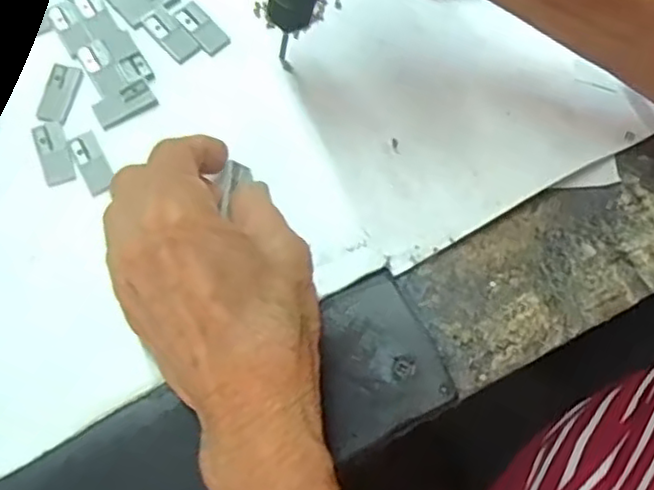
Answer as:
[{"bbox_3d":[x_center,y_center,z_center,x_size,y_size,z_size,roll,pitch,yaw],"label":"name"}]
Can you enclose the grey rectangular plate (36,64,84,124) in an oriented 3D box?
[{"bbox_3d":[-0.122,-0.070,0.306,0.014,0.004,0.029,11,71,2],"label":"grey rectangular plate"}]

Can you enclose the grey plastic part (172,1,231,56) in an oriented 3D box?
[{"bbox_3d":[-0.060,-0.104,0.321,0.013,0.004,0.031,-41,76,-14],"label":"grey plastic part"}]

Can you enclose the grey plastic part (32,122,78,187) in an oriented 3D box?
[{"bbox_3d":[-0.121,-0.041,0.297,0.013,0.004,0.030,-19,72,-8],"label":"grey plastic part"}]

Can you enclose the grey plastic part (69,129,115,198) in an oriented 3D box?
[{"bbox_3d":[-0.103,-0.036,0.297,0.013,0.004,0.030,-30,74,-11],"label":"grey plastic part"}]

